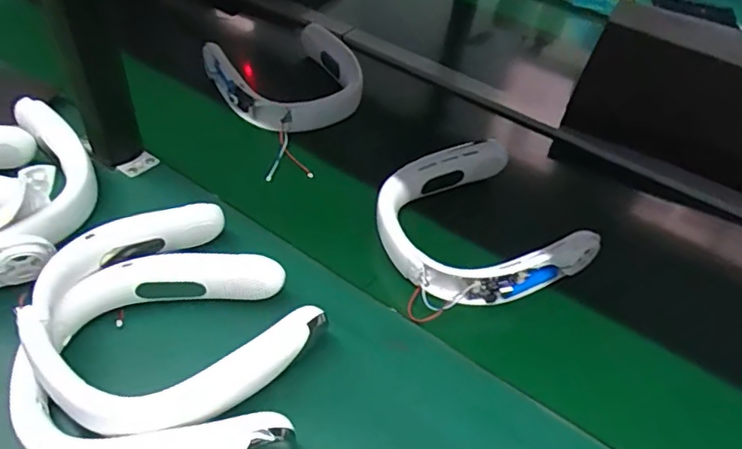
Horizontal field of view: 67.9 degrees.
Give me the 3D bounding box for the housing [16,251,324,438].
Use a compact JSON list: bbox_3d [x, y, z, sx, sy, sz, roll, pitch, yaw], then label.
[{"bbox_3d":[-0.158,0.083,0.451,0.199,0.075,0.173,-27,55,-28],"label":"housing"}]

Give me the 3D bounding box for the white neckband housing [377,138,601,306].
[{"bbox_3d":[0.106,-0.001,0.598,0.189,0.059,0.187,-16,50,-20],"label":"white neckband housing"}]

